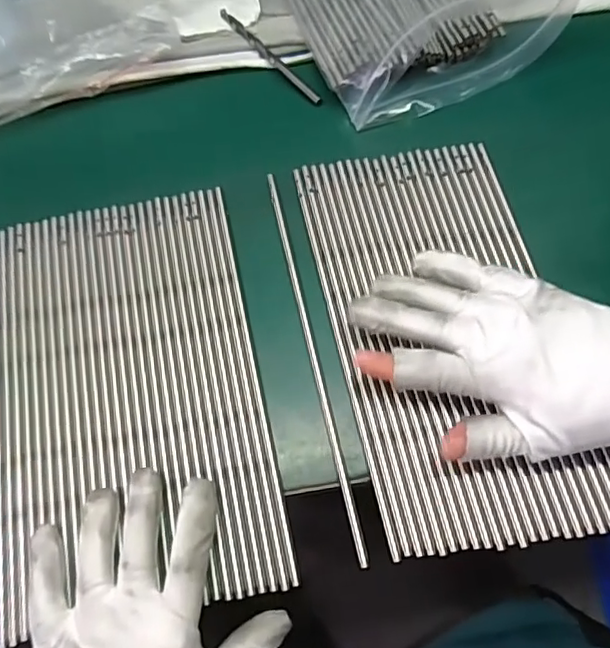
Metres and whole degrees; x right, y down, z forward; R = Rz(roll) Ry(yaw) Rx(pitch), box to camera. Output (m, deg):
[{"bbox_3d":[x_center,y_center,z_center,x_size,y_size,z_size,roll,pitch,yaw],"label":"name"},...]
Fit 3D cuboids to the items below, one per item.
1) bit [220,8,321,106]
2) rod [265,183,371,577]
[{"bbox_3d":[-0.027,-0.200,0.436,0.007,0.010,0.105,-43,76,-10],"label":"bit"},{"bbox_3d":[0.004,0.013,0.355,0.006,0.008,0.252,-13,73,-2],"label":"rod"}]

